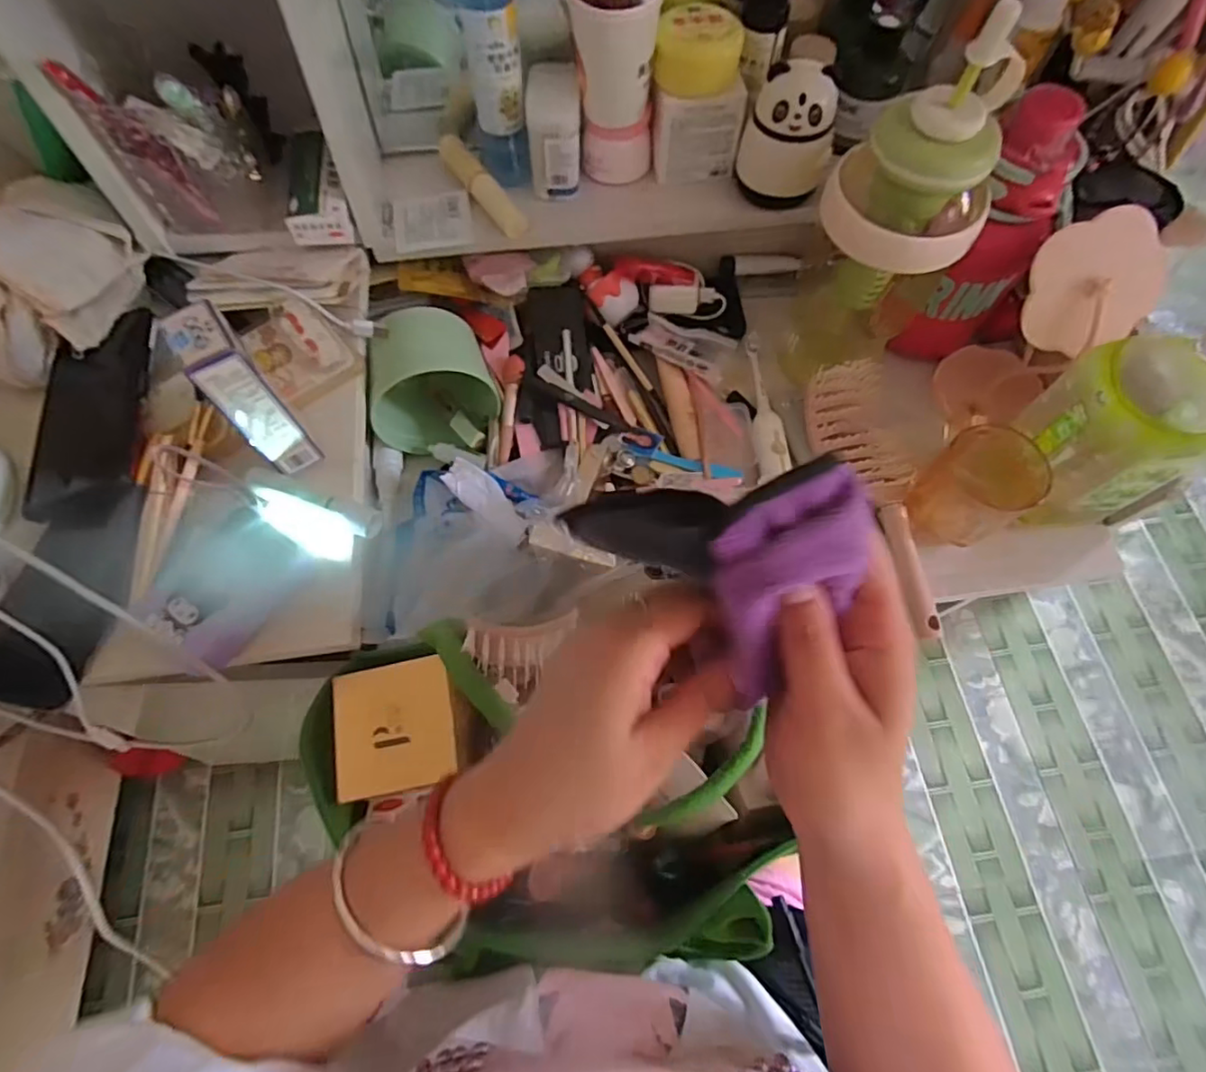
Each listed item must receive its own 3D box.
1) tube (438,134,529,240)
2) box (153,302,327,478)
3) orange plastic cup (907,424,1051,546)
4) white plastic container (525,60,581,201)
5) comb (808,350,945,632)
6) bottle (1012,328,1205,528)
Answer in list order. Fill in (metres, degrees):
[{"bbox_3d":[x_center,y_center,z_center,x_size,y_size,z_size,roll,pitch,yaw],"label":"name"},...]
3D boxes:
[{"bbox_3d":[-0.104,-0.305,0.518,0.024,0.025,0.117,-31,71,-12],"label":"tube"},{"bbox_3d":[-0.221,-0.089,0.372,0.030,0.106,0.044,-31,71,-12],"label":"box"},{"bbox_3d":[0.298,-0.041,0.476,0.073,0.061,0.079,0,67,0],"label":"orange plastic cup"},{"bbox_3d":[-0.040,-0.342,0.502,0.042,0.074,0.060,0,67,0],"label":"white plastic container"},{"bbox_3d":[0.232,-0.036,0.499,0.077,0.046,0.238,-7,67,-3],"label":"comb"},{"bbox_3d":[0.388,-0.077,0.427,0.098,0.175,0.085,11,68,5],"label":"bottle"}]

